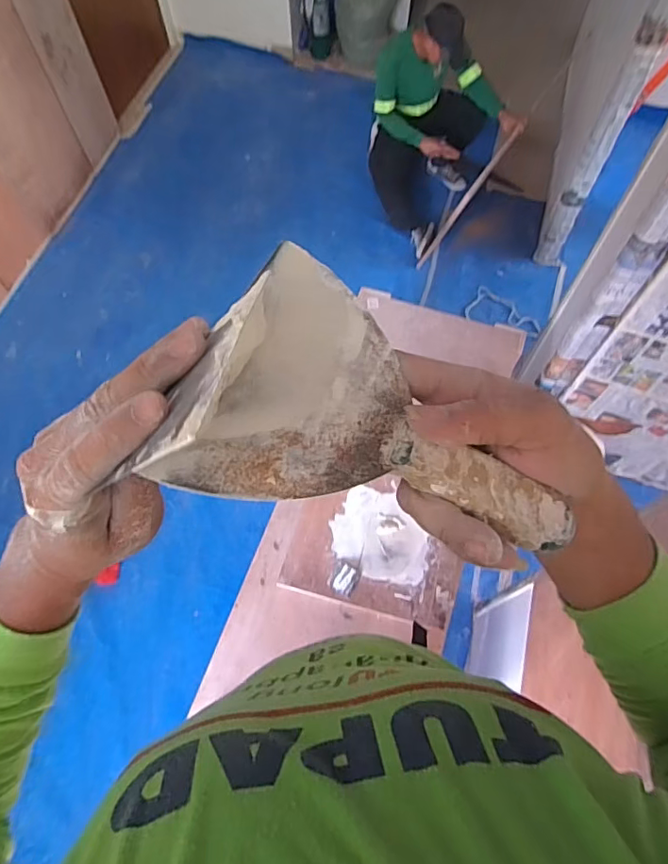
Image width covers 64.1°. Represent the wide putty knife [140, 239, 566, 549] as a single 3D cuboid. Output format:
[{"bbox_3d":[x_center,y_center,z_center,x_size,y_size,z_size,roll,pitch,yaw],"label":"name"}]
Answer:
[{"bbox_3d":[0.027,-0.003,0.259,0.188,0.024,0.138,26,63,-2],"label":"wide putty knife"}]

